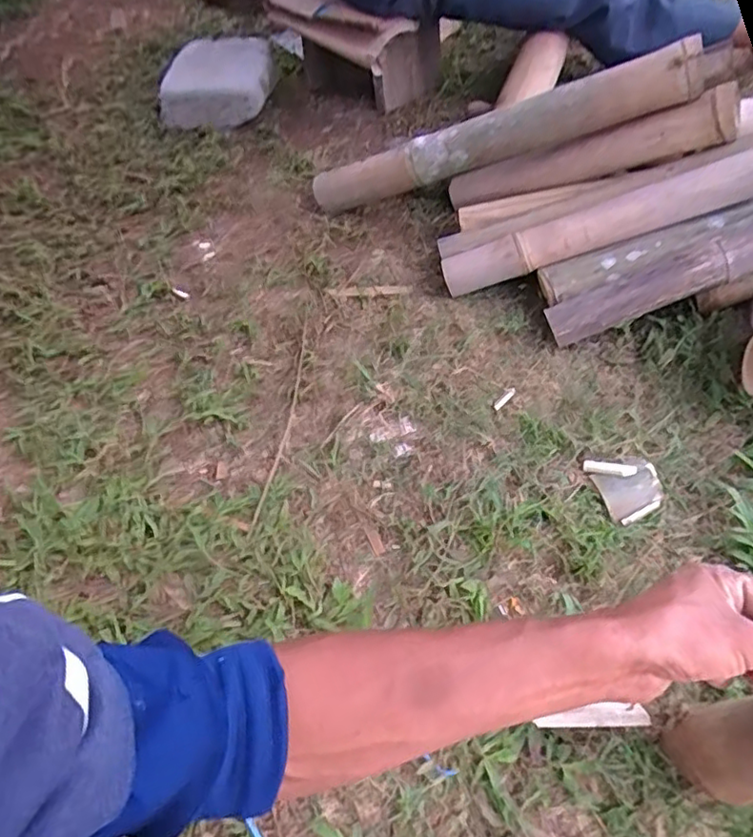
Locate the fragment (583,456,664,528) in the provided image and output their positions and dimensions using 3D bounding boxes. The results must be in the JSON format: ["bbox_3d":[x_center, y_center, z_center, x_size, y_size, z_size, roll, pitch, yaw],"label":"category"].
[{"bbox_3d":[0.283,0.075,0.687,0.068,0.014,0.077,-16,52,-8],"label":"fragment"}]

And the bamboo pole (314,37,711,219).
[{"bbox_3d":[0.150,-0.395,0.879,0.565,0.084,0.058,-5,49,32],"label":"bamboo pole"}]

